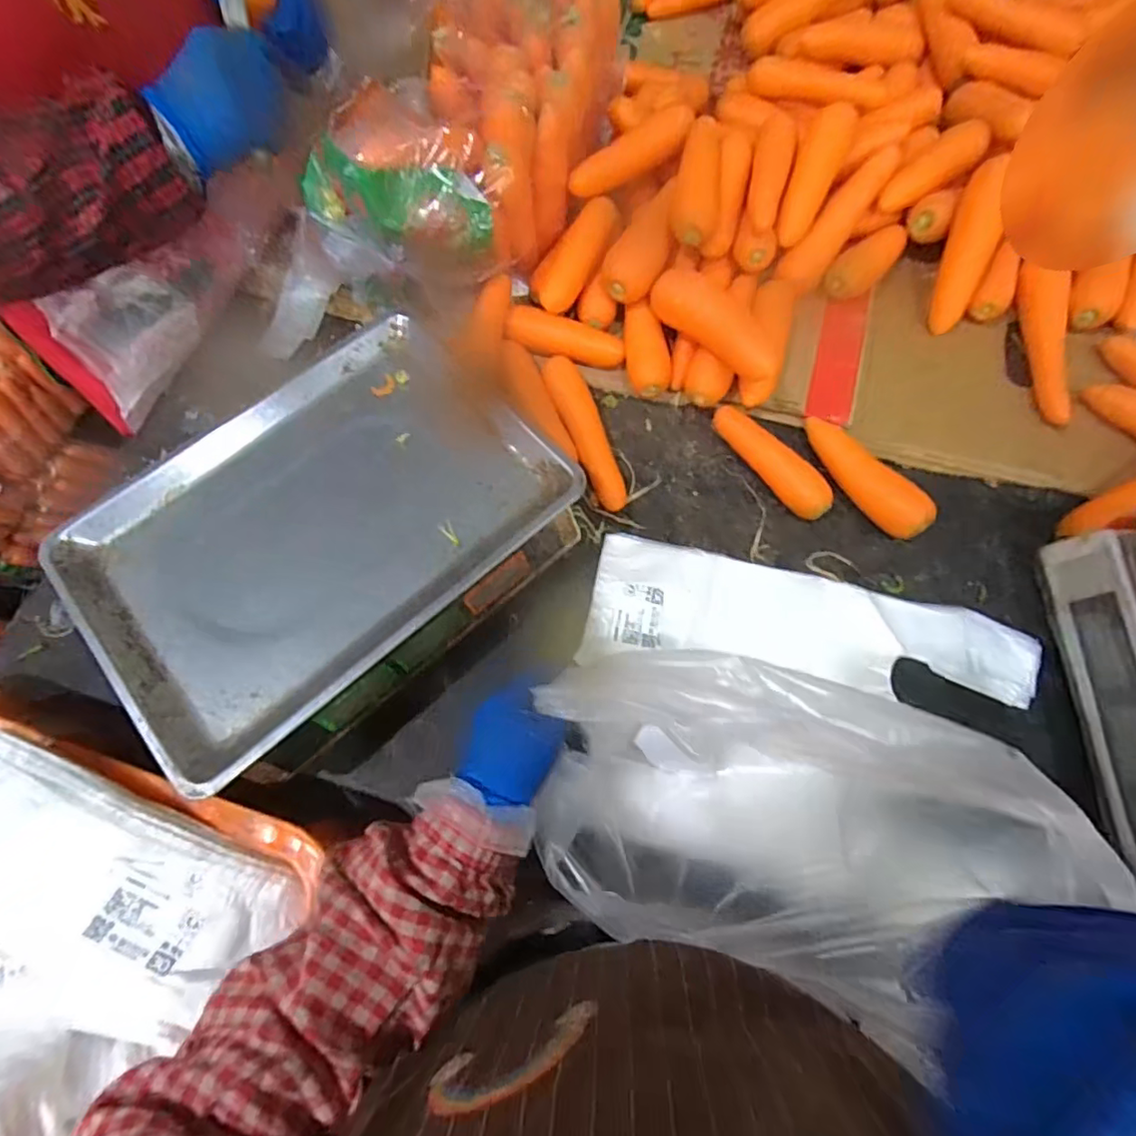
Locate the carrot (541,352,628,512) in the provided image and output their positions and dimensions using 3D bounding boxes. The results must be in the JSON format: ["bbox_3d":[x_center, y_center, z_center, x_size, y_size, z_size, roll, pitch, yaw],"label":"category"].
[{"bbox_3d":[0.016,-0.129,0.543,0.035,0.032,0.158,-21,72,-5],"label":"carrot"}]

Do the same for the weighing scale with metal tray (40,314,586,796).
[{"bbox_3d":[-0.192,-0.025,0.475,0.341,0.097,0.260,-43,75,-12],"label":"weighing scale with metal tray"}]

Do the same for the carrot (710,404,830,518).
[{"bbox_3d":[0.187,-0.098,0.537,0.028,0.032,0.133,-41,75,-12],"label":"carrot"}]

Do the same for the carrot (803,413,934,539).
[{"bbox_3d":[0.266,-0.085,0.517,0.032,0.032,0.136,-37,74,-10],"label":"carrot"}]

